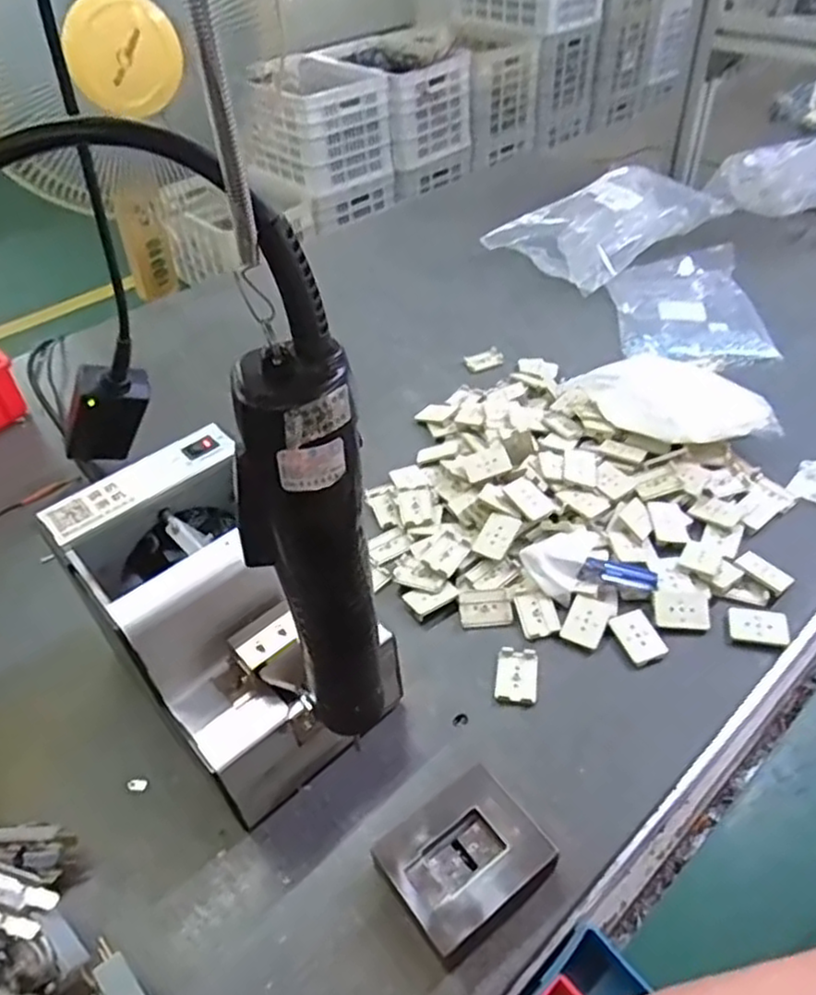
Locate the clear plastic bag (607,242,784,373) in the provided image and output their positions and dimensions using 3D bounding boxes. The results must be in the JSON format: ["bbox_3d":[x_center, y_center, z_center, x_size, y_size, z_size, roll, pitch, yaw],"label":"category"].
[{"bbox_3d":[0.317,-0.229,0.792,0.154,0.030,0.213,0,44,3],"label":"clear plastic bag"}]

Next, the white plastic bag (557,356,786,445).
[{"bbox_3d":[0.234,-0.083,0.621,0.179,0.058,0.068,9,46,12],"label":"white plastic bag"}]

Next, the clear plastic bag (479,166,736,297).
[{"bbox_3d":[0.262,-0.364,0.911,0.265,0.075,0.174,-30,50,-25],"label":"clear plastic bag"}]

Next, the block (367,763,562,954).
[{"bbox_3d":[0.031,0.203,0.389,0.082,0.029,0.065,-29,50,-24],"label":"block"}]

